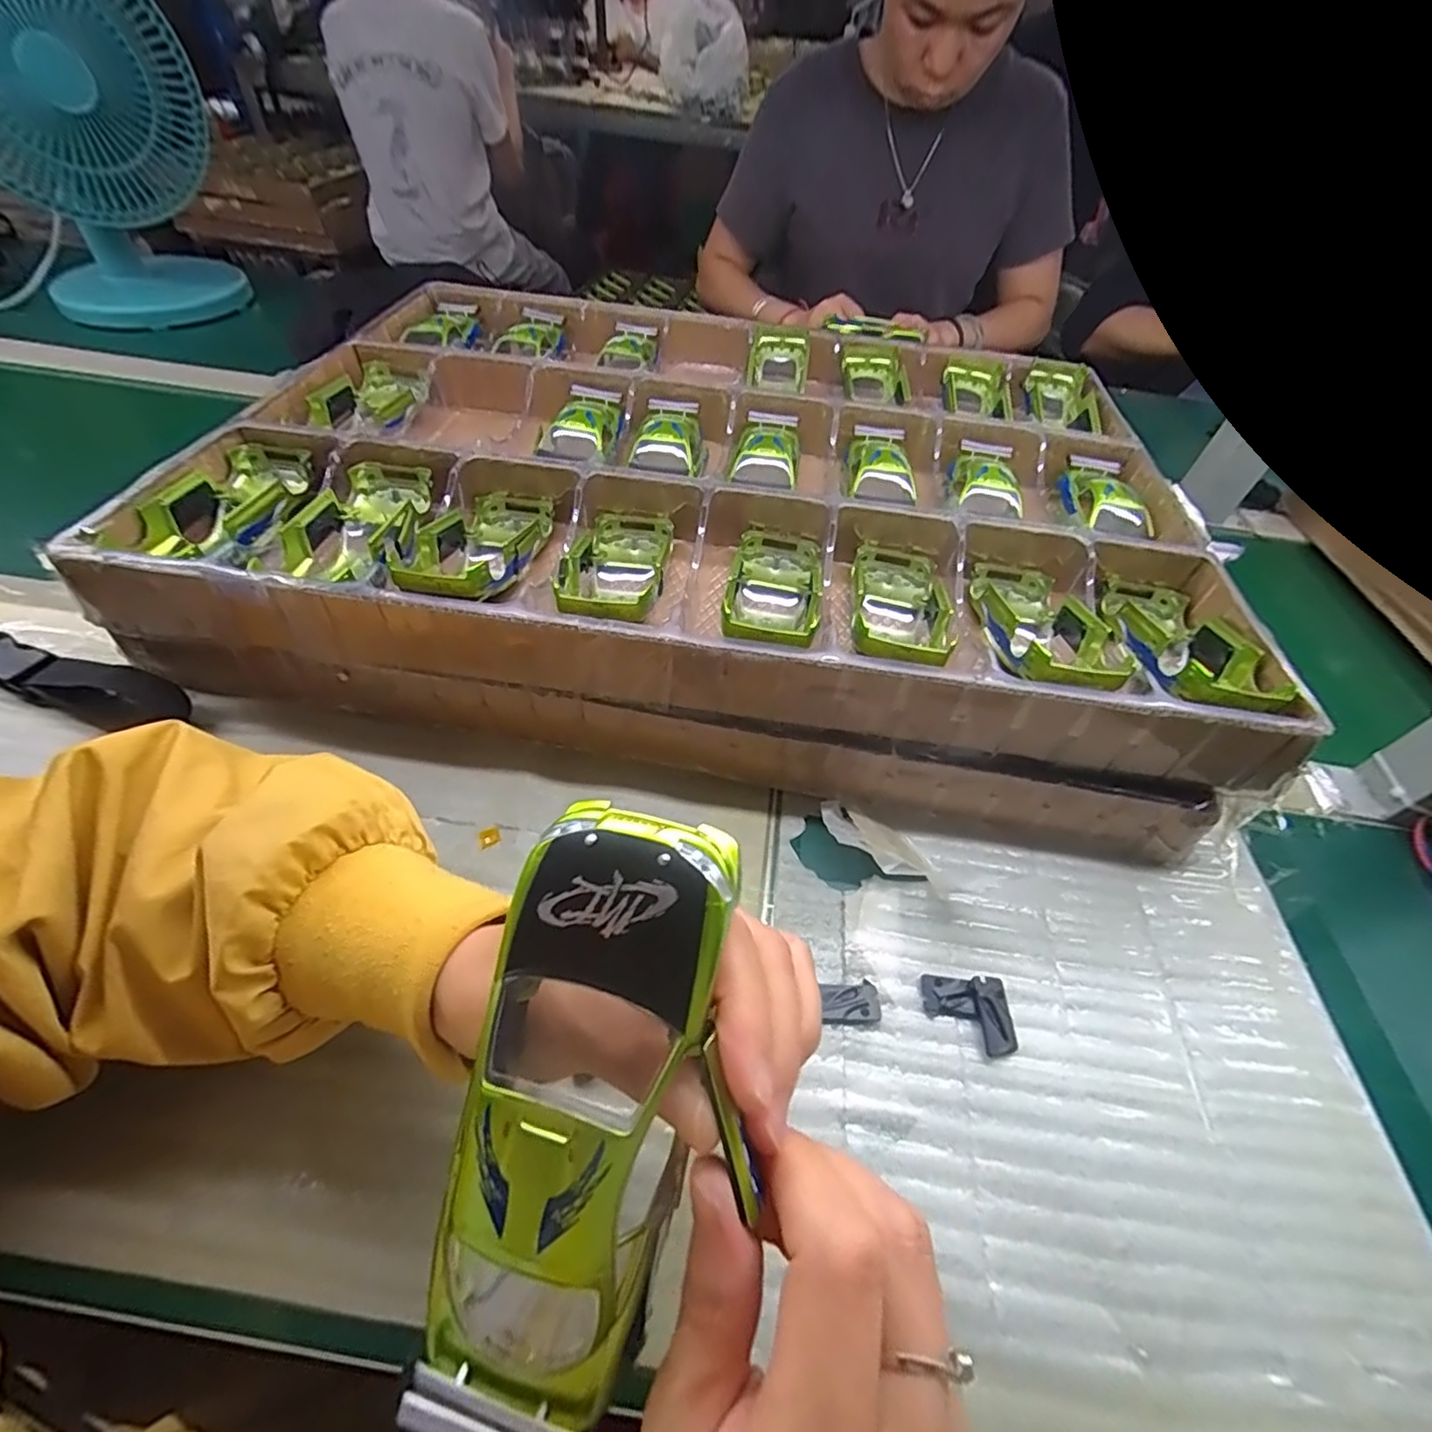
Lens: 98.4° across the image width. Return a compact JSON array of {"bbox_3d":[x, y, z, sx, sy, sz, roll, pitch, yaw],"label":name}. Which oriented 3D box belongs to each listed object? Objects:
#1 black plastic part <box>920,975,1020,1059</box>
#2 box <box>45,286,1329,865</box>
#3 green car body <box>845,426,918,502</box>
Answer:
[{"bbox_3d":[0.119,0.140,0.290,0.039,0.006,0.033,5,50,-1],"label":"black plastic part"},{"bbox_3d":[0.009,-0.165,0.475,0.641,0.103,0.454,9,50,2],"label":"box"},{"bbox_3d":[0.124,-0.193,0.473,0.047,0.024,0.087,8,50,1],"label":"green car body"}]

